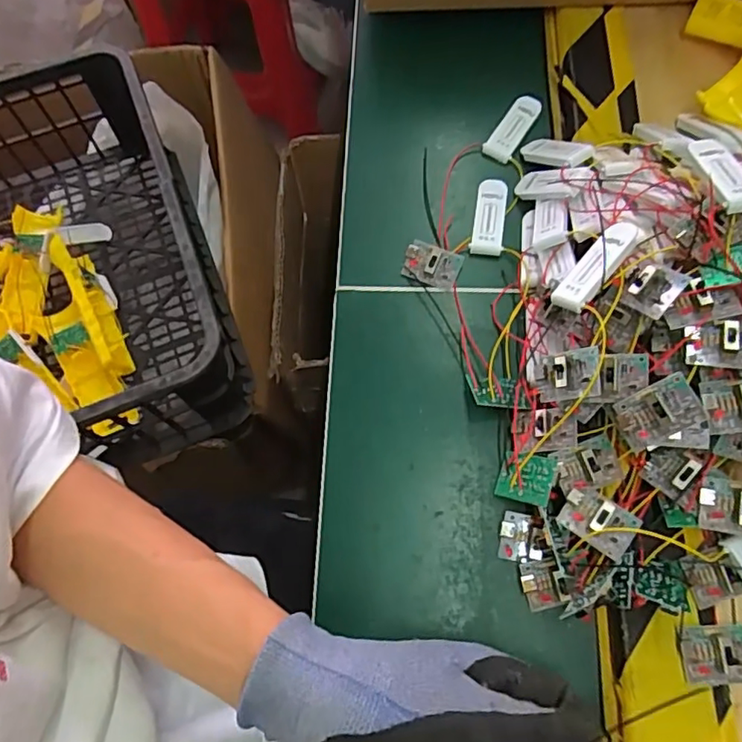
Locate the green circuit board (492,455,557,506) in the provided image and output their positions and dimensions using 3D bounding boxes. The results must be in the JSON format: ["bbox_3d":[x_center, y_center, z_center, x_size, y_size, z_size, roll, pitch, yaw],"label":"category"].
[{"bbox_3d":[0.084,0.059,0.317,0.033,0.004,0.025,1,68,51],"label":"green circuit board"}]

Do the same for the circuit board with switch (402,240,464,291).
[{"bbox_3d":[0.040,-0.070,0.381,0.036,0.013,0.026,15,71,8],"label":"circuit board with switch"}]

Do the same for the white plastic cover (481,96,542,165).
[{"bbox_3d":[0.102,-0.176,0.419,0.021,0.004,0.054,34,83,-1],"label":"white plastic cover"}]

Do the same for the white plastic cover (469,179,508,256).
[{"bbox_3d":[0.080,-0.105,0.392,0.021,0.006,0.056,8,70,5],"label":"white plastic cover"}]

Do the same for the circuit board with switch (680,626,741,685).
[{"bbox_3d":[0.169,0.137,0.279,0.035,0.013,0.025,-1,69,2],"label":"circuit board with switch"}]

